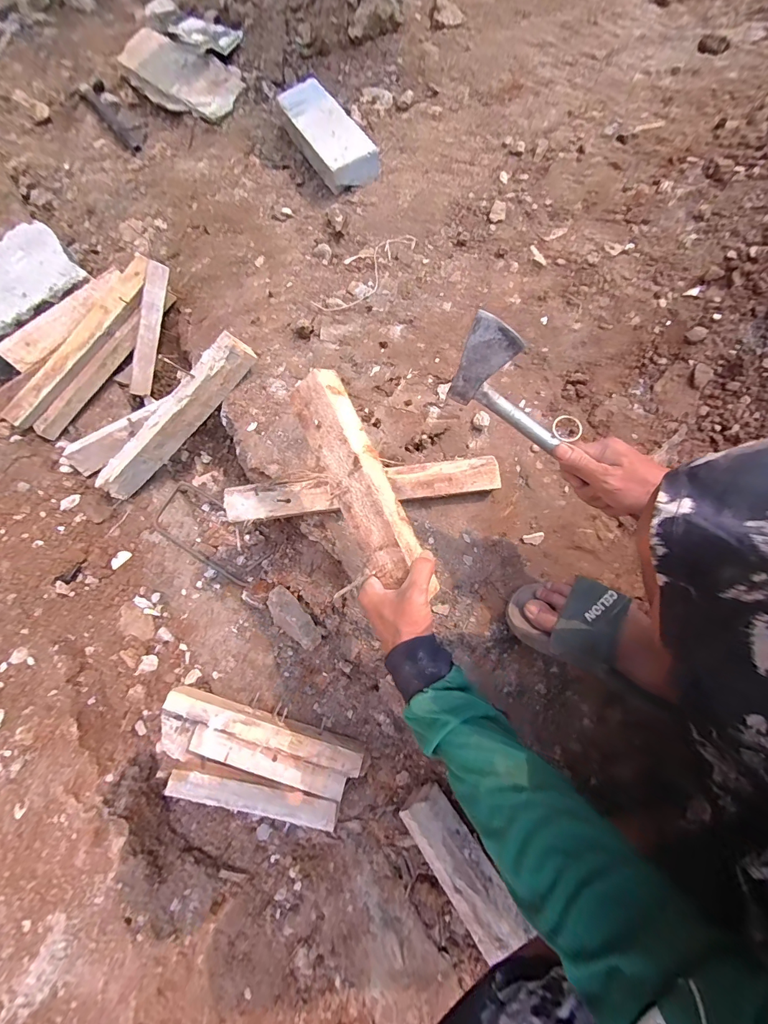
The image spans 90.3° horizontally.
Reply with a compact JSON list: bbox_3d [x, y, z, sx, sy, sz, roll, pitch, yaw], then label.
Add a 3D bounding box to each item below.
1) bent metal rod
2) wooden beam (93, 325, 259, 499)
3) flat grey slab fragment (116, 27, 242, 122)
[{"bbox_3d":[-0.341,0.039,0.757,0.240,0.016,0.115,31,82,7],"label":"bent metal rod"},{"bbox_3d":[-0.382,-0.160,0.691,0.394,0.067,0.051,-39,80,16],"label":"wooden beam"},{"bbox_3d":[-0.525,-1.115,0.970,0.433,0.041,0.162,33,90,15],"label":"flat grey slab fragment"}]

